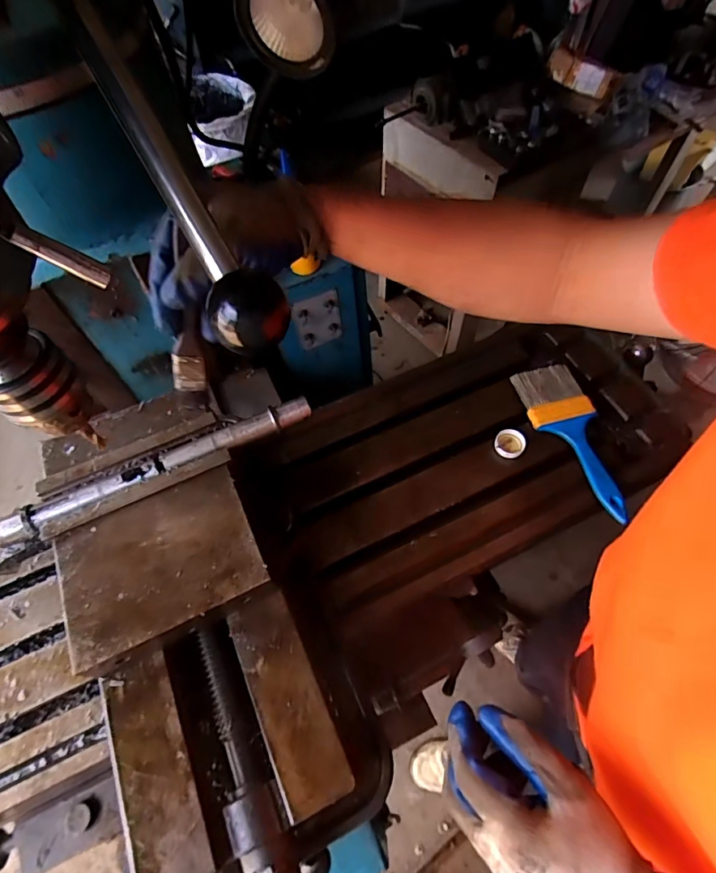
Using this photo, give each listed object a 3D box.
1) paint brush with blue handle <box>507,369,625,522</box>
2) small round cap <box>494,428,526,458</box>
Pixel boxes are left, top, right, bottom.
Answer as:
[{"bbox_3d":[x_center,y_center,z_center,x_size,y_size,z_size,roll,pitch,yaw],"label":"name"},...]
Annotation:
[{"bbox_3d":[0.249,0.000,0.516,0.070,0.020,0.195,-19,60,-8],"label":"paint brush with blue handle"},{"bbox_3d":[0.172,0.008,0.518,0.032,0.013,0.031,-1,59,2],"label":"small round cap"}]

